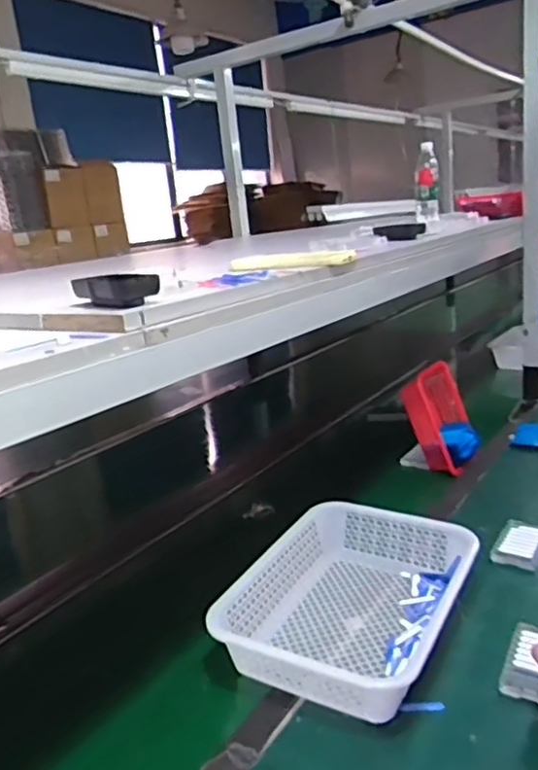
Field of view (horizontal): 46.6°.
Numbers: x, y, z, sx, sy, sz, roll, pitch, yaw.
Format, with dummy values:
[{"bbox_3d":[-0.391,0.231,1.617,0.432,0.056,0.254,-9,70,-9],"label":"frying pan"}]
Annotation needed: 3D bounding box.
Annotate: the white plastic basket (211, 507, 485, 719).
[{"bbox_3d":[0.109,0.289,0.834,0.260,0.096,0.364,3,18,31],"label":"white plastic basket"}]

